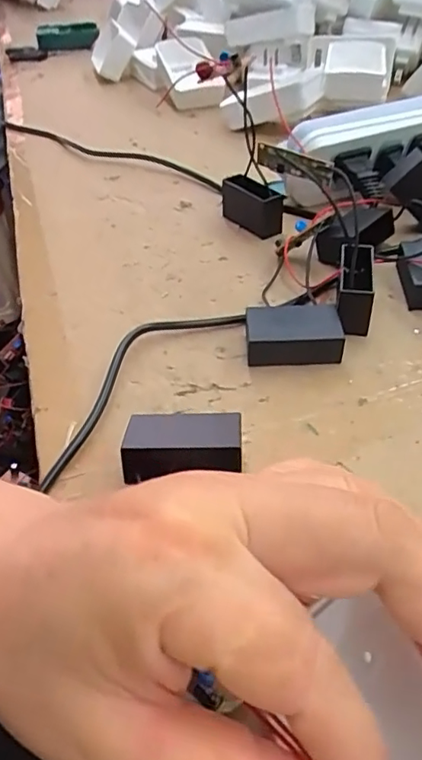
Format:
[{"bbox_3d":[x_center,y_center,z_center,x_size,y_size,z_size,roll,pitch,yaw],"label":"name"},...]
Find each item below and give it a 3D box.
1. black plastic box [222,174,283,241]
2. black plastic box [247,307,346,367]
[{"bbox_3d":[0.027,-0.124,0.391,0.018,0.027,0.055,-25,47,-22],"label":"black plastic box"},{"bbox_3d":[0.043,-0.024,0.291,0.047,0.021,0.028,-2,43,1],"label":"black plastic box"}]

